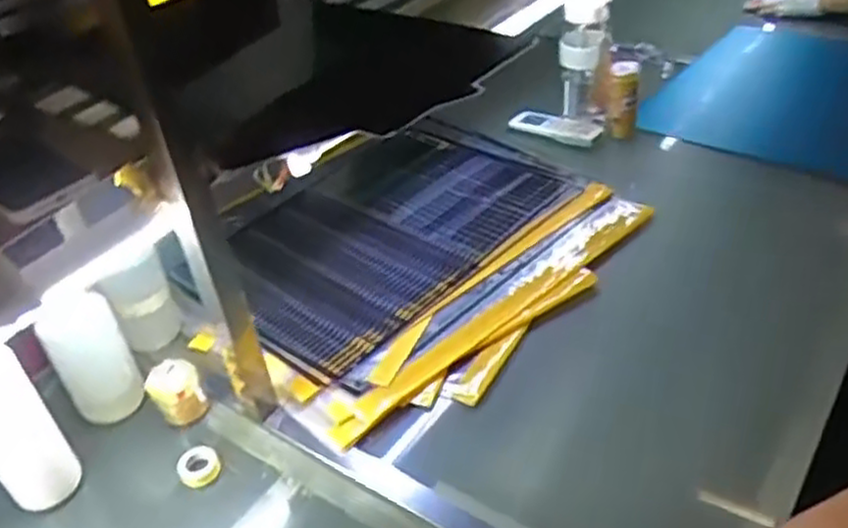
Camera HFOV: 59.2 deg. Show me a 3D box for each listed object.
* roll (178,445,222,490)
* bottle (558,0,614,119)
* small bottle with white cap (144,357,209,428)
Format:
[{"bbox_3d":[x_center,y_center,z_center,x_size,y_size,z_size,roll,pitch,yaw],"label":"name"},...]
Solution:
[{"bbox_3d":[-0.228,0.205,0.757,0.040,0.022,0.036,-23,42,-21],"label":"roll"},{"bbox_3d":[0.254,-0.321,1.198,0.076,0.223,0.087,3,39,10],"label":"bottle"},{"bbox_3d":[-0.267,0.141,0.809,0.054,0.057,0.048,-26,43,-25],"label":"small bottle with white cap"}]

